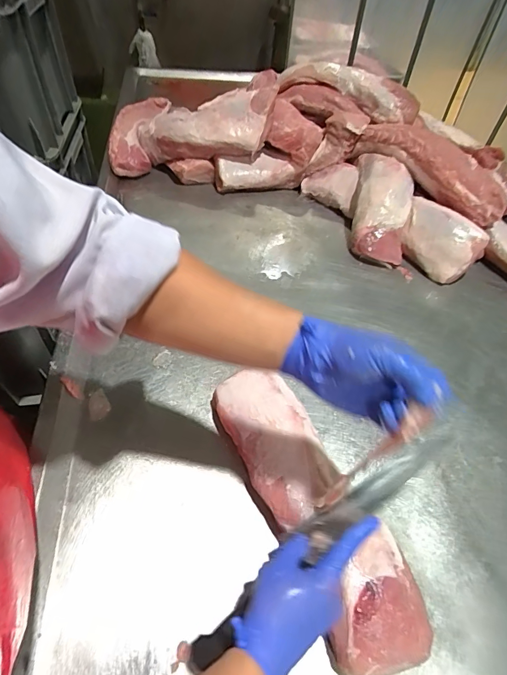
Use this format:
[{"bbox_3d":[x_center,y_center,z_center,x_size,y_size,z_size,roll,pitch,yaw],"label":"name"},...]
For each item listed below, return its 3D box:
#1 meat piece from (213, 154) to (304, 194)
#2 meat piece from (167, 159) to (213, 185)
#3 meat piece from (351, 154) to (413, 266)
[{"bbox_3d":[0.011,-0.453,1.022,0.235,0.078,0.068,-6,52,-11],"label":"meat piece"},{"bbox_3d":[-0.176,-0.454,1.018,0.133,0.067,0.034,11,51,3],"label":"meat piece"},{"bbox_3d":[0.314,-0.331,0.894,0.132,0.086,0.324,8,71,0],"label":"meat piece"}]

